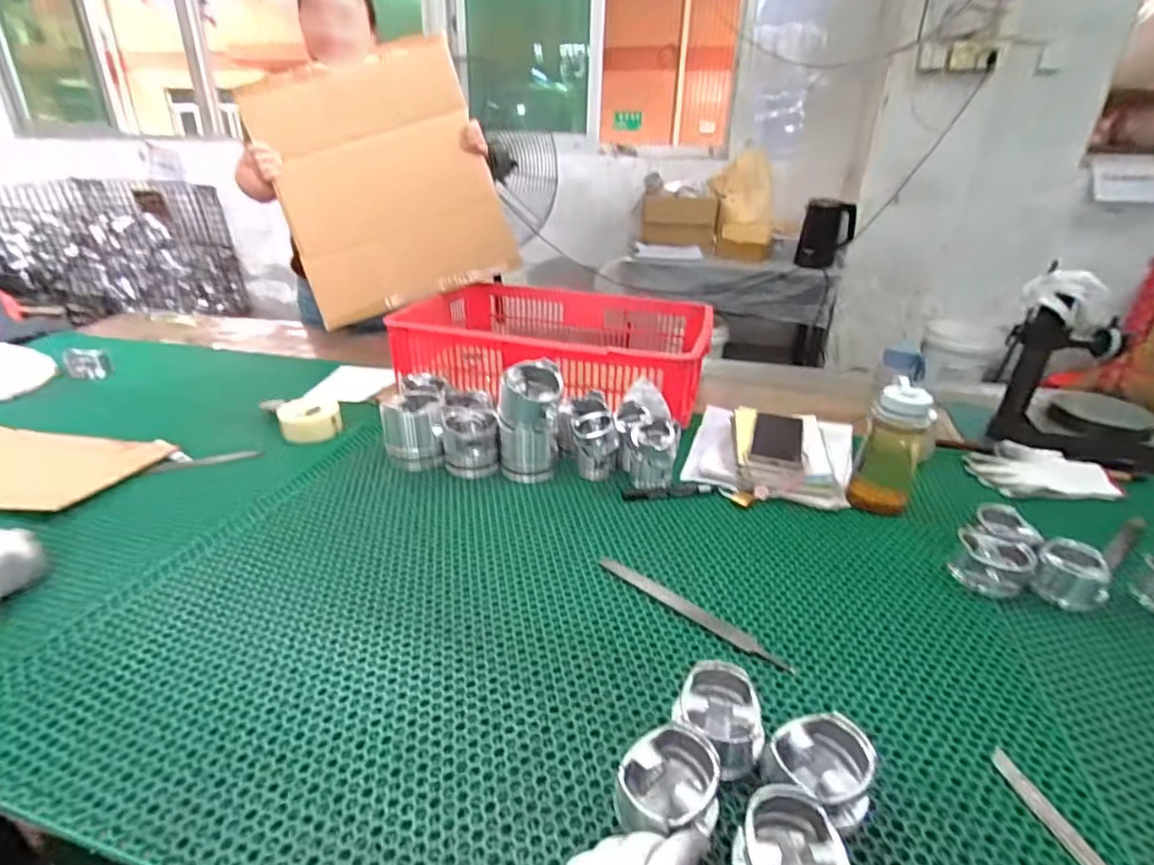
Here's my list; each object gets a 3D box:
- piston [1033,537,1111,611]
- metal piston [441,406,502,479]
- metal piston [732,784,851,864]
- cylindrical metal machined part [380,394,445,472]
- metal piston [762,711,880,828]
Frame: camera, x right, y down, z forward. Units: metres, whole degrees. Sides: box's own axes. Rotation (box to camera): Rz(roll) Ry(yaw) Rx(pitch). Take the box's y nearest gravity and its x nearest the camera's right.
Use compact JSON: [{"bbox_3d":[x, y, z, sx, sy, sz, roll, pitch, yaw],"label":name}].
[{"bbox_3d":[0.571,0.164,0.642,0.067,0.054,0.066,22,33,35],"label":"piston"},{"bbox_3d":[-0.167,0.011,0.875,0.082,0.078,0.082,-5,27,-13],"label":"metal piston"},{"bbox_3d":[0.140,0.285,0.365,0.067,0.055,0.073,6,27,10],"label":"metal piston"},{"bbox_3d":[-0.262,-0.006,0.891,0.092,0.096,0.088,-7,28,-17],"label":"cylindrical metal machined part"},{"bbox_3d":[0.188,0.258,0.429,0.074,0.052,0.086,22,33,35],"label":"metal piston"}]

